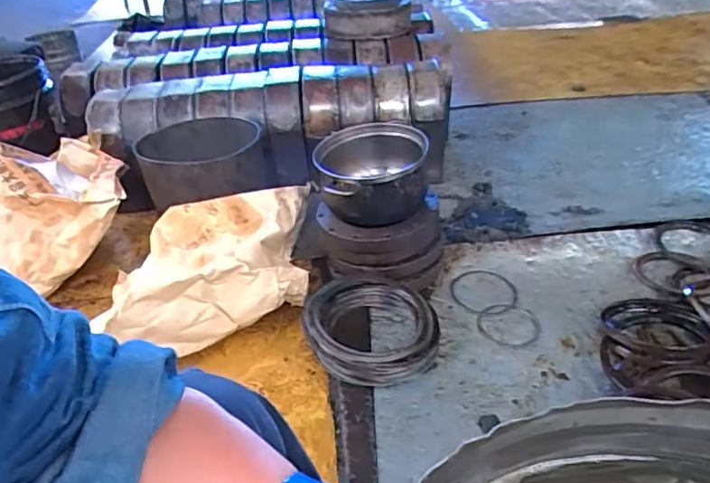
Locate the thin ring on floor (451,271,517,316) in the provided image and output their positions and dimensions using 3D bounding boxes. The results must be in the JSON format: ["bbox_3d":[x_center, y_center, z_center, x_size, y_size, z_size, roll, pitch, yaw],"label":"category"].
[{"bbox_3d":[0.253,0.099,1.083,0.131,0.004,0.121,1,39,-1],"label":"thin ring on floor"}]

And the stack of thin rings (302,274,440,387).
[{"bbox_3d":[0.030,0.148,0.944,0.223,0.084,0.206,5,37,13],"label":"stack of thin rings"}]

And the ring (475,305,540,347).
[{"bbox_3d":[0.284,0.153,1.016,0.112,0.007,0.105,1,35,-1],"label":"ring"}]

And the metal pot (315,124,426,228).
[{"bbox_3d":[0.032,-0.129,1.056,0.205,0.105,0.216,-3,36,2],"label":"metal pot"}]

